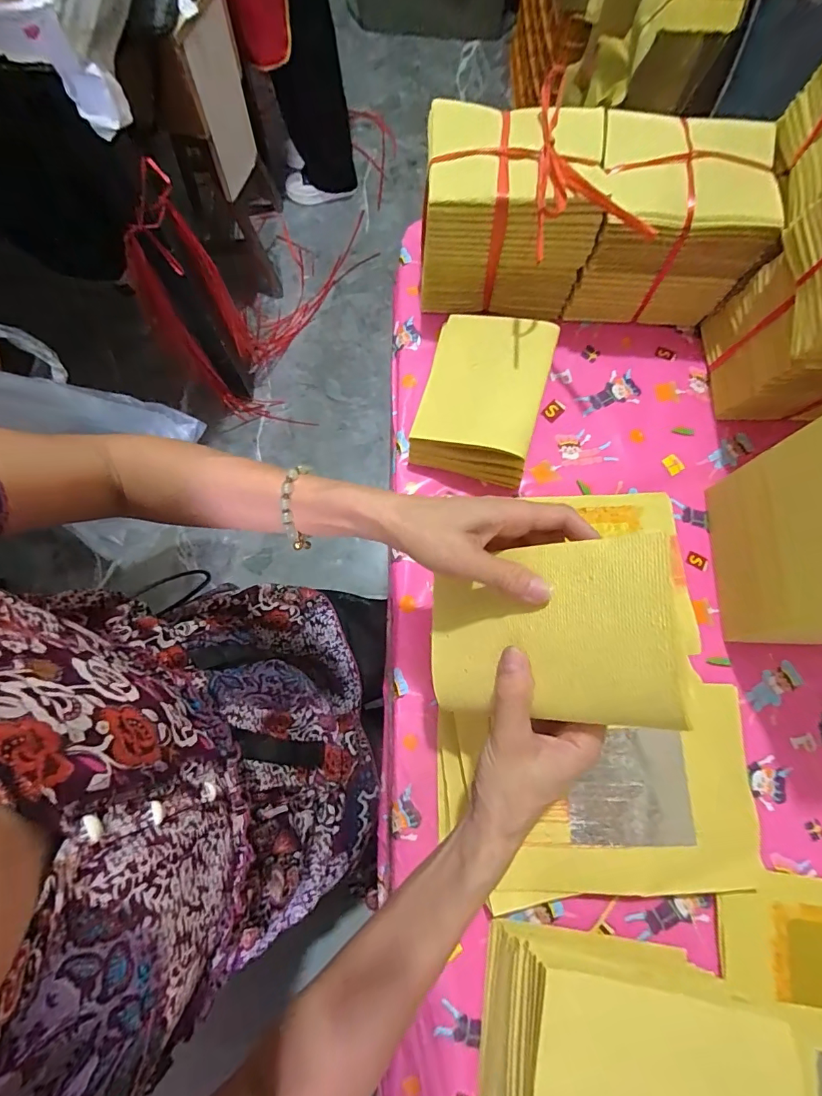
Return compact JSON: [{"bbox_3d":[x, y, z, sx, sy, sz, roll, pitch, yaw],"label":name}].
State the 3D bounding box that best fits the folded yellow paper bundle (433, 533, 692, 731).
[{"bbox_3d":[0.081,0.055,0.292,0.162,0.012,0.106,-11,79,41],"label":"folded yellow paper bundle"}]

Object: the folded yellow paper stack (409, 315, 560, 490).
[{"bbox_3d":[0.073,-0.161,0.478,0.117,0.056,0.169,16,76,2],"label":"folded yellow paper stack"}]

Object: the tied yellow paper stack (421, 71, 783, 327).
[{"bbox_3d":[0.180,-0.337,0.479,0.329,0.135,0.127,3,76,-2],"label":"tied yellow paper stack"}]

